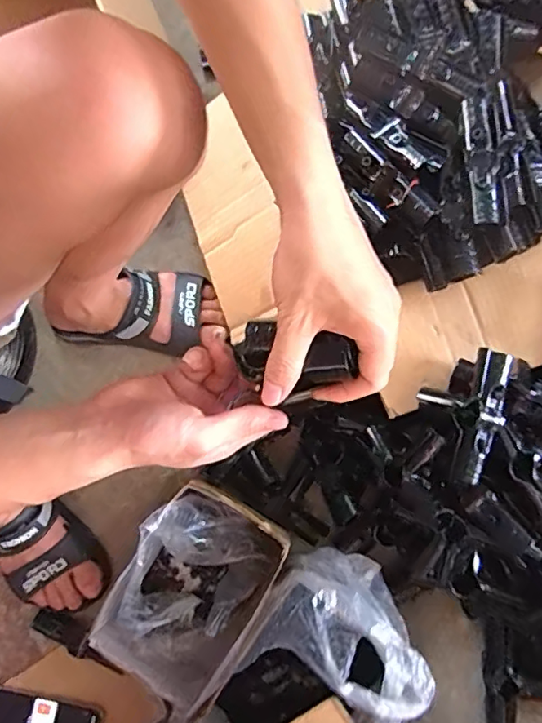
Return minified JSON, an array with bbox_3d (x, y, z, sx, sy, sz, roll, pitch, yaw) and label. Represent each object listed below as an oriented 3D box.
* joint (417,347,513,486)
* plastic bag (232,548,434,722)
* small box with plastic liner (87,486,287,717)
[{"bbox_3d":[0.193,0.054,0.530,0.078,0.049,0.130,6,80,2],"label":"joint"},{"bbox_3d":[0.080,0.297,0.589,0.179,0.137,0.140,28,82,6],"label":"plastic bag"},{"bbox_3d":[-0.087,0.257,0.618,0.156,0.102,0.208,32,82,6],"label":"small box with plastic liner"}]

